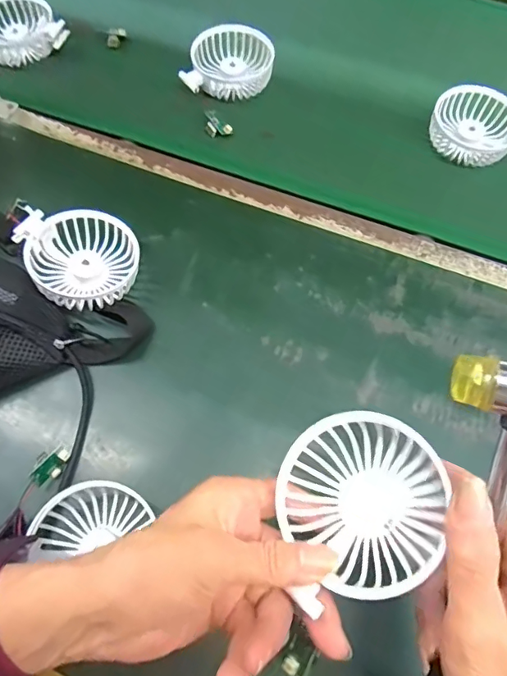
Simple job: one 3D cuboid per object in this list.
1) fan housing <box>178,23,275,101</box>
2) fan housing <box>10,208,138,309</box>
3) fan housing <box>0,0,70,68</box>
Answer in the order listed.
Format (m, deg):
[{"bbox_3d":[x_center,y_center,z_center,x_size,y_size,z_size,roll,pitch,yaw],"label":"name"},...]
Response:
[{"bbox_3d":[-0.024,-0.300,0.531,0.085,0.029,0.100,15,70,5],"label":"fan housing"},{"bbox_3d":[-0.145,-0.067,0.411,0.087,0.045,0.089,-17,70,-7],"label":"fan housing"},{"bbox_3d":[-0.267,-0.347,0.541,0.089,0.033,0.095,-35,73,-13],"label":"fan housing"}]

